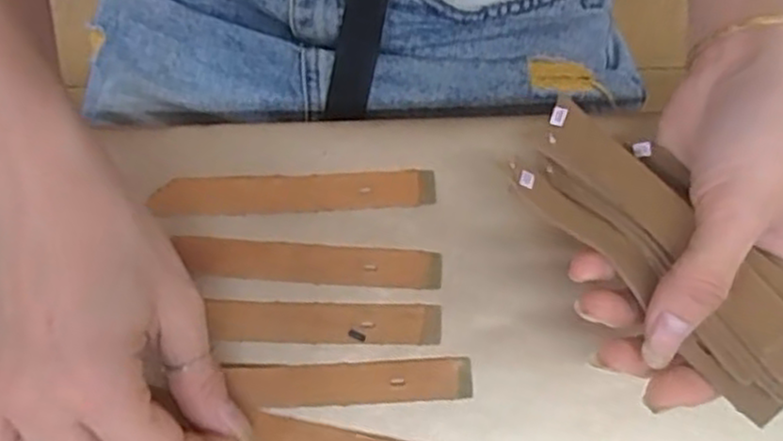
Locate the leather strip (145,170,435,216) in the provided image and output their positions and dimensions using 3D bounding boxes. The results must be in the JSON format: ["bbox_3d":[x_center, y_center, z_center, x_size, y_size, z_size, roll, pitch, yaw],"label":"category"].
[{"bbox_3d":[-0.042,-0.012,0.325,0.120,0.004,0.017,-2,74,0],"label":"leather strip"}]

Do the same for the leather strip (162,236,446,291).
[{"bbox_3d":[-0.034,0.018,0.313,0.109,0.010,0.017,2,74,2],"label":"leather strip"}]

